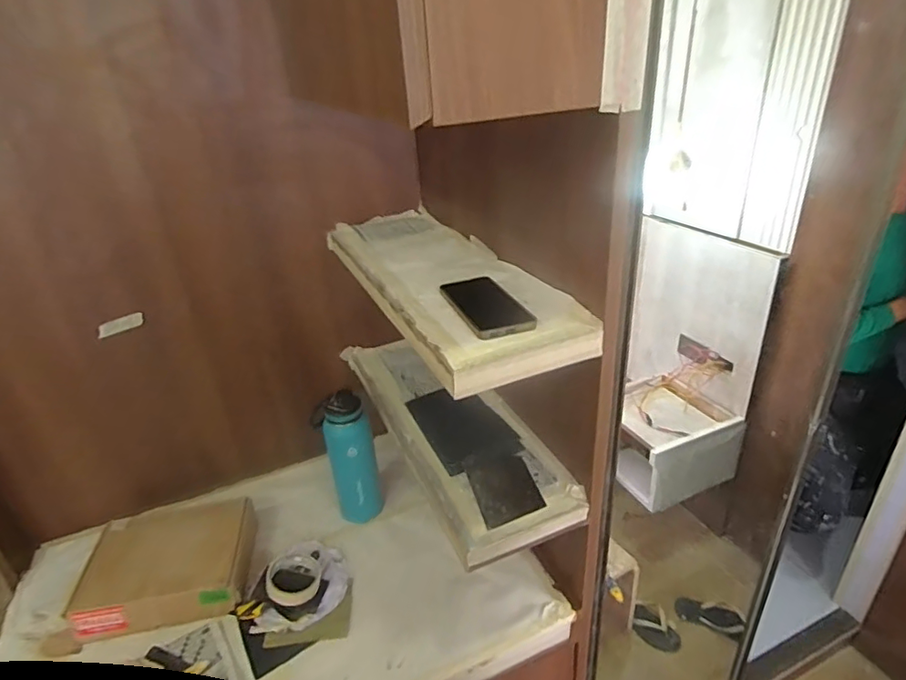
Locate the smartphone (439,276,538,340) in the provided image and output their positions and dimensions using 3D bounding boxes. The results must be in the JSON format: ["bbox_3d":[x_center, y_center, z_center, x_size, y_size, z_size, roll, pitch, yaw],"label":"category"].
[{"bbox_3d":[0.043,-0.047,0.716,0.078,0.013,0.174,-13,29,-16],"label":"smartphone"}]

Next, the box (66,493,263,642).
[{"bbox_3d":[-0.514,0.402,0.976,0.271,0.073,0.214,-8,28,-7],"label":"box"}]

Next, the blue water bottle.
[{"bbox_3d":[-0.203,0.232,1.057,0.102,0.279,0.080,-13,29,-15],"label":"blue water bottle"}]

